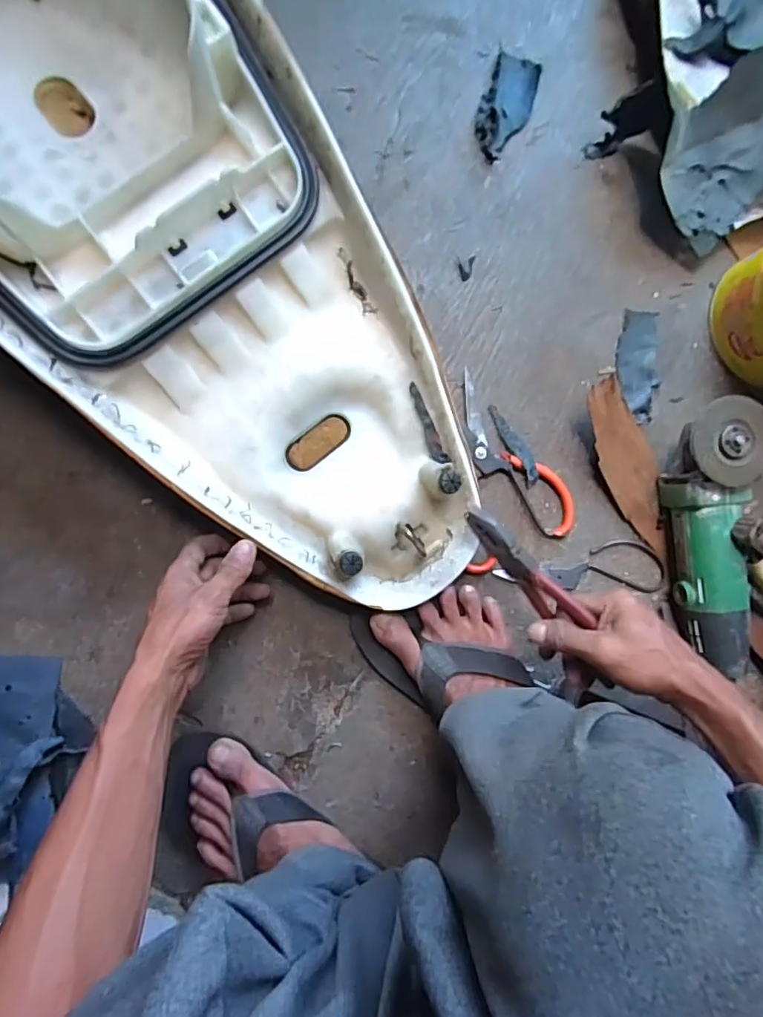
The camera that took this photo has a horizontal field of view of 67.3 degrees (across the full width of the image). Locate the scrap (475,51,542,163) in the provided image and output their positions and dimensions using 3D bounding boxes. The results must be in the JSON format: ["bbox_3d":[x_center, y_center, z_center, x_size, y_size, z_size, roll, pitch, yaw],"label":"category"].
[{"bbox_3d":[0.127,-0.408,0.584,0.049,0.009,0.099,19,89,-5],"label":"scrap"}]

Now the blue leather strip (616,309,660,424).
[{"bbox_3d":[0.270,-0.148,0.601,0.043,0.006,0.114,-1,91,-5],"label":"blue leather strip"}]

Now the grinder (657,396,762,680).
[{"bbox_3d":[0.327,0.020,0.565,0.071,0.086,0.242,-3,91,-5],"label":"grinder"}]

